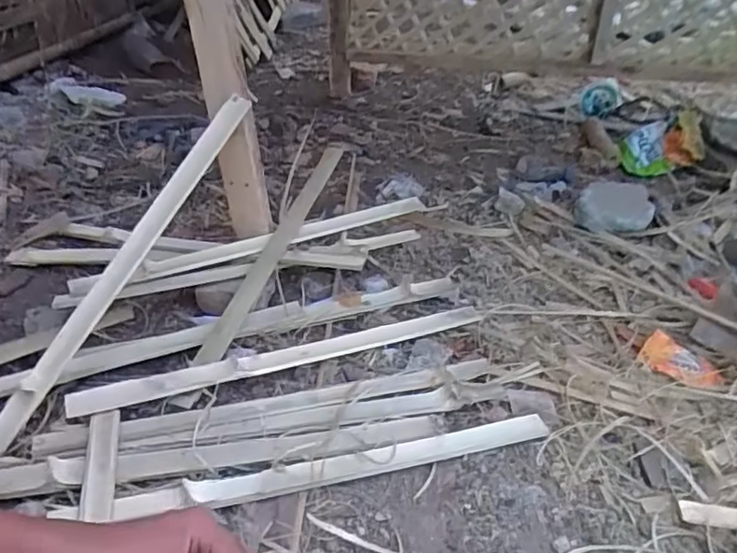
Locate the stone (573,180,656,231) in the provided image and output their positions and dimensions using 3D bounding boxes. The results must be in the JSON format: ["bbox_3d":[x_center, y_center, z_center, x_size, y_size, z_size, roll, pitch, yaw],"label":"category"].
[{"bbox_3d":[0.436,-0.116,1.052,0.132,0.058,0.081,-6,36,-12],"label":"stone"}]

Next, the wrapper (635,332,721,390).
[{"bbox_3d":[0.392,0.111,0.751,0.092,0.020,0.089,27,42,32],"label":"wrapper"}]

